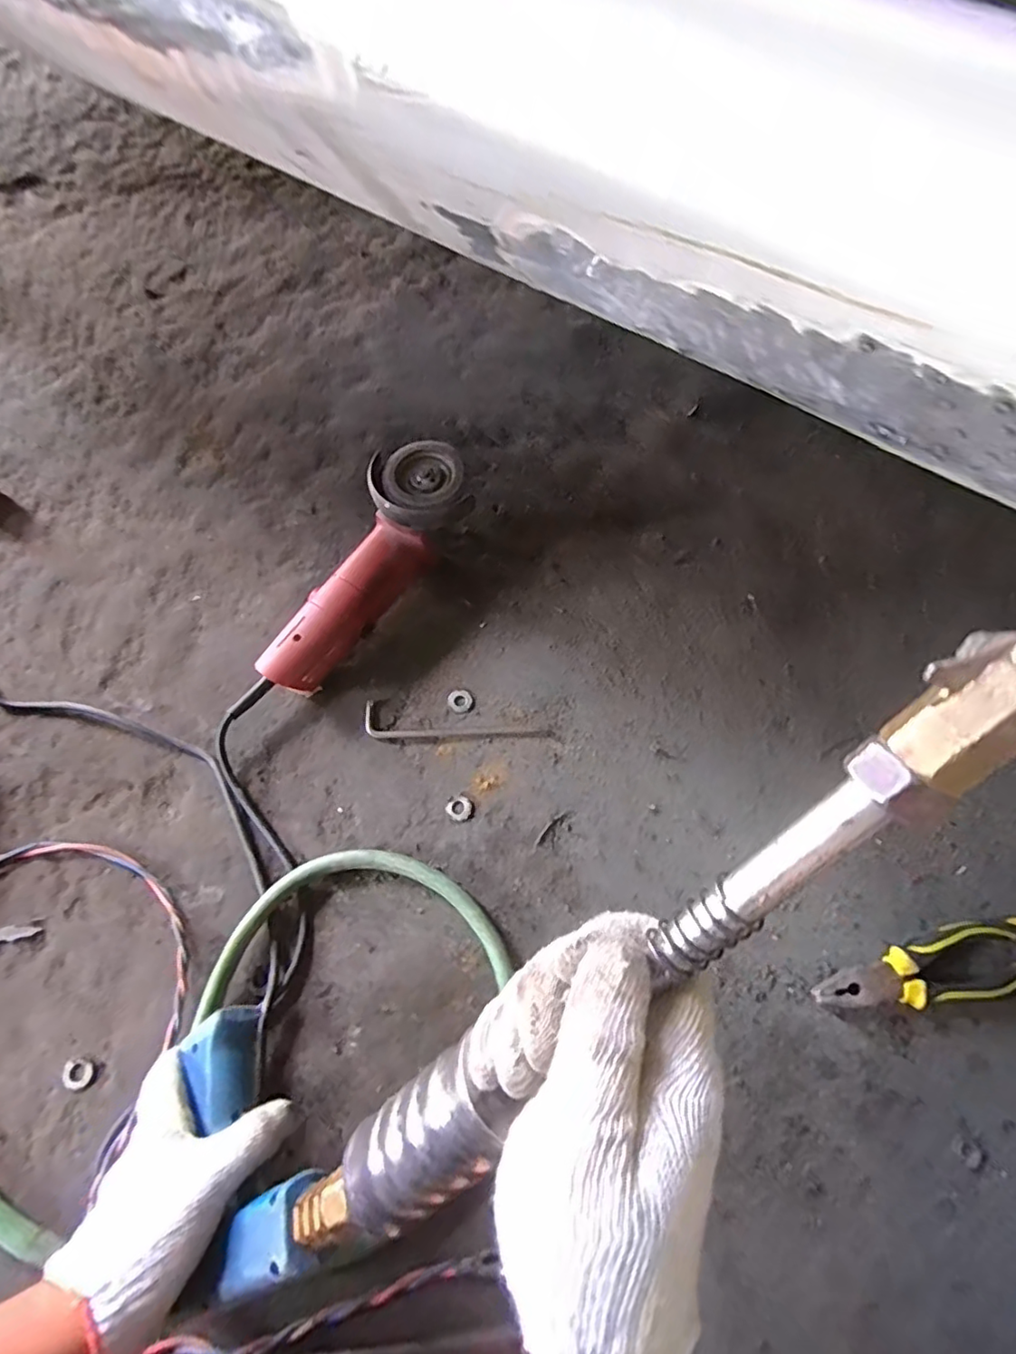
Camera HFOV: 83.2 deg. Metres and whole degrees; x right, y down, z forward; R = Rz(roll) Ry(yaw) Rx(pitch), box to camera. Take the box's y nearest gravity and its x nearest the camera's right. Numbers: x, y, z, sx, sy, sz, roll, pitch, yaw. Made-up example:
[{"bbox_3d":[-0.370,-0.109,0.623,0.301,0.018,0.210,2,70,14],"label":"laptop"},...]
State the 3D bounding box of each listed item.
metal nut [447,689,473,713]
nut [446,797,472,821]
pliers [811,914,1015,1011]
[{"bbox_3d":[-0.048,0.023,0.576,0.025,0.004,0.023,0,69,-1],"label":"metal nut"},{"bbox_3d":[-0.045,0.123,0.532,0.022,0.004,0.021,0,69,-1],"label":"nut"},{"bbox_3d":[0.355,0.245,0.484,0.201,0.022,0.054,-7,69,-4],"label":"pliers"}]

